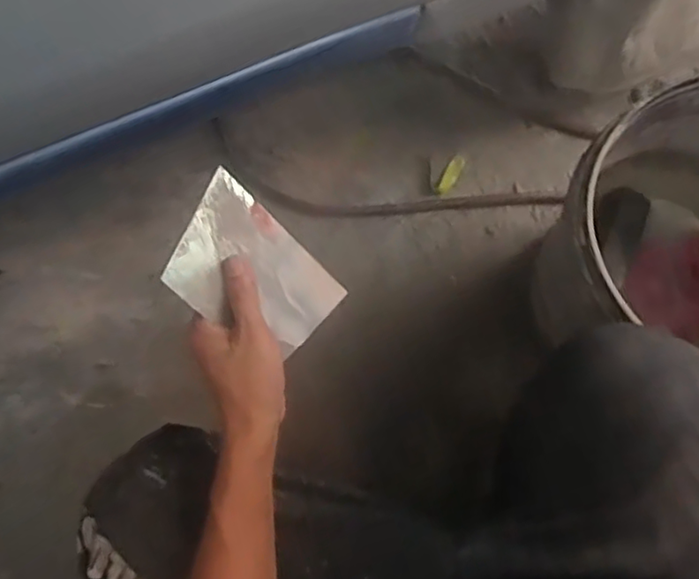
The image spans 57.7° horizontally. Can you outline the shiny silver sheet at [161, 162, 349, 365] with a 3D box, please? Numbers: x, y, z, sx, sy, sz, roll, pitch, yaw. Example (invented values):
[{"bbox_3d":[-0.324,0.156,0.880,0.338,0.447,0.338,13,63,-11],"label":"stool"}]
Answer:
[{"bbox_3d":[-0.075,-0.010,0.499,0.140,0.005,0.102,46,58,-23],"label":"shiny silver sheet"}]

